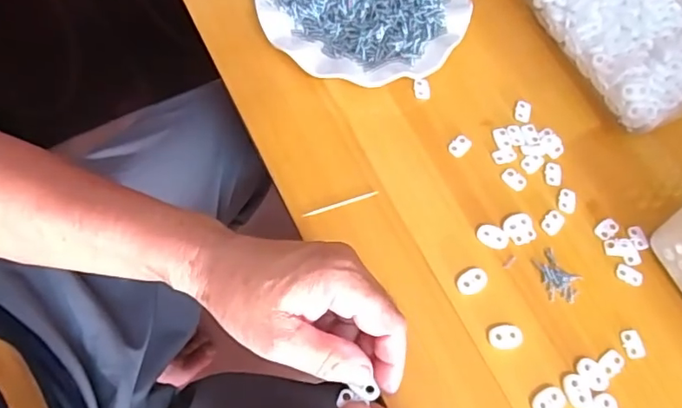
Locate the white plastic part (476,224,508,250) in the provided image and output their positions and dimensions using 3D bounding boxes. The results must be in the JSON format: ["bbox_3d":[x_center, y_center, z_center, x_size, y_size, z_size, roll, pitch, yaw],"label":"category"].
[{"bbox_3d":[0.114,0.025,0.406,0.023,0.004,0.016,26,68,8],"label":"white plastic part"}]

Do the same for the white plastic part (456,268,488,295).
[{"bbox_3d":[0.096,0.056,0.391,0.024,0.004,0.017,-25,70,-13],"label":"white plastic part"}]

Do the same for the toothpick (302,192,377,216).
[{"bbox_3d":[0.000,-0.001,0.412,0.060,0.004,0.004,-16,69,-10],"label":"toothpick"}]

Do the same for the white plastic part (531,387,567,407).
[{"bbox_3d":[0.139,0.133,0.359,0.023,0.004,0.016,-24,70,-13],"label":"white plastic part"}]

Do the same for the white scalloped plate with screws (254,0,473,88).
[{"bbox_3d":[0.019,-0.180,0.478,0.179,0.024,0.178,1,67,-3],"label":"white scalloped plate with screws"}]

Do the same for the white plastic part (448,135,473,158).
[{"bbox_3d":[0.097,-0.048,0.438,0.014,0.004,0.020,42,71,14],"label":"white plastic part"}]

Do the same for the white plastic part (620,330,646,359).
[{"bbox_3d":[0.207,0.099,0.379,0.014,0.004,0.019,-7,67,-6],"label":"white plastic part"}]

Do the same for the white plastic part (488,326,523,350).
[{"bbox_3d":[0.115,0.093,0.375,0.024,0.004,0.016,-2,67,-4],"label":"white plastic part"}]

